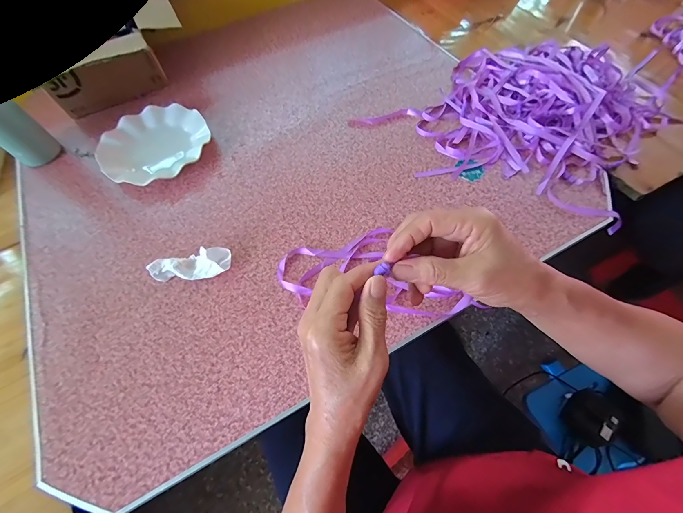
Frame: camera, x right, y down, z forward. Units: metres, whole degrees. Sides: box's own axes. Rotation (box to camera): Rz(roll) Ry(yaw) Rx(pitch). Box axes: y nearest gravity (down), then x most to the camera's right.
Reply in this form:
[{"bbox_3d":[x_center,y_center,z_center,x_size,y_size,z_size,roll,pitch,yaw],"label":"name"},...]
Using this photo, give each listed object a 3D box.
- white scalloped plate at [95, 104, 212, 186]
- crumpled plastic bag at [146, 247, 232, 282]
[{"bbox_3d":[-0.324,-0.195,0.543,0.178,0.024,0.178,-1,63,2],"label":"white scalloped plate"},{"bbox_3d":[-0.210,0.011,0.432,0.107,0.026,0.037,-7,63,-1],"label":"crumpled plastic bag"}]

